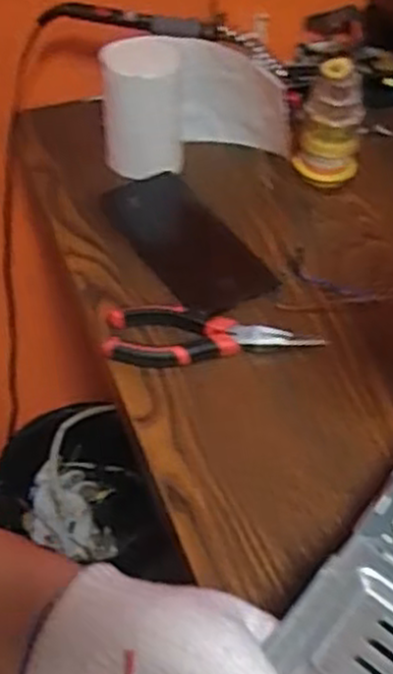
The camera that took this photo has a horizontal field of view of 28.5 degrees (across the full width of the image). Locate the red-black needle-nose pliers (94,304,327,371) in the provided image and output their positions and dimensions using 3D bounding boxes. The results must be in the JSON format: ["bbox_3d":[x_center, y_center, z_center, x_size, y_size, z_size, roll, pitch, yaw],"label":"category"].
[{"bbox_3d":[0.012,0.002,0.578,0.157,0.014,0.051,6,49,2],"label":"red-black needle-nose pliers"}]

